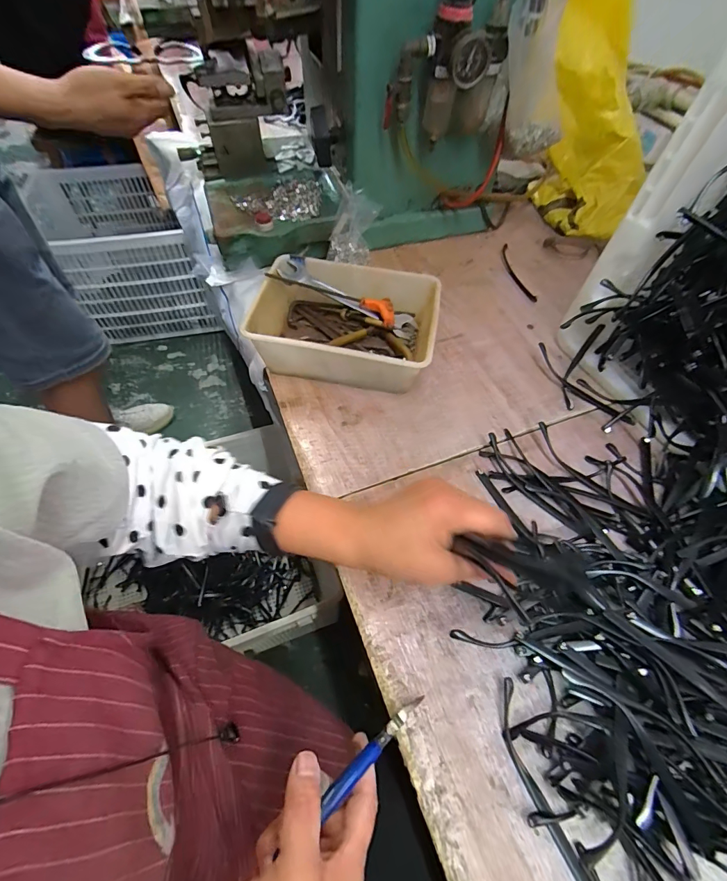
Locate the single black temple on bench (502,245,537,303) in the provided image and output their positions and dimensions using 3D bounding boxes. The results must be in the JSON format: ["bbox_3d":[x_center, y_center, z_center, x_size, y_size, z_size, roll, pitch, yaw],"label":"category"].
[{"bbox_3d":[0.225,-0.248,0.608,0.015,0.014,0.136,-3,57,-5],"label":"single black temple on bench"}]

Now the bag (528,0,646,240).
[{"bbox_3d":[0.323,-0.475,0.618,0.092,0.298,0.127,-25,33,-18],"label":"bag"}]

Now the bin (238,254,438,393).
[{"bbox_3d":[-0.020,-0.137,0.491,0.196,0.070,0.148,10,57,4],"label":"bin"}]

